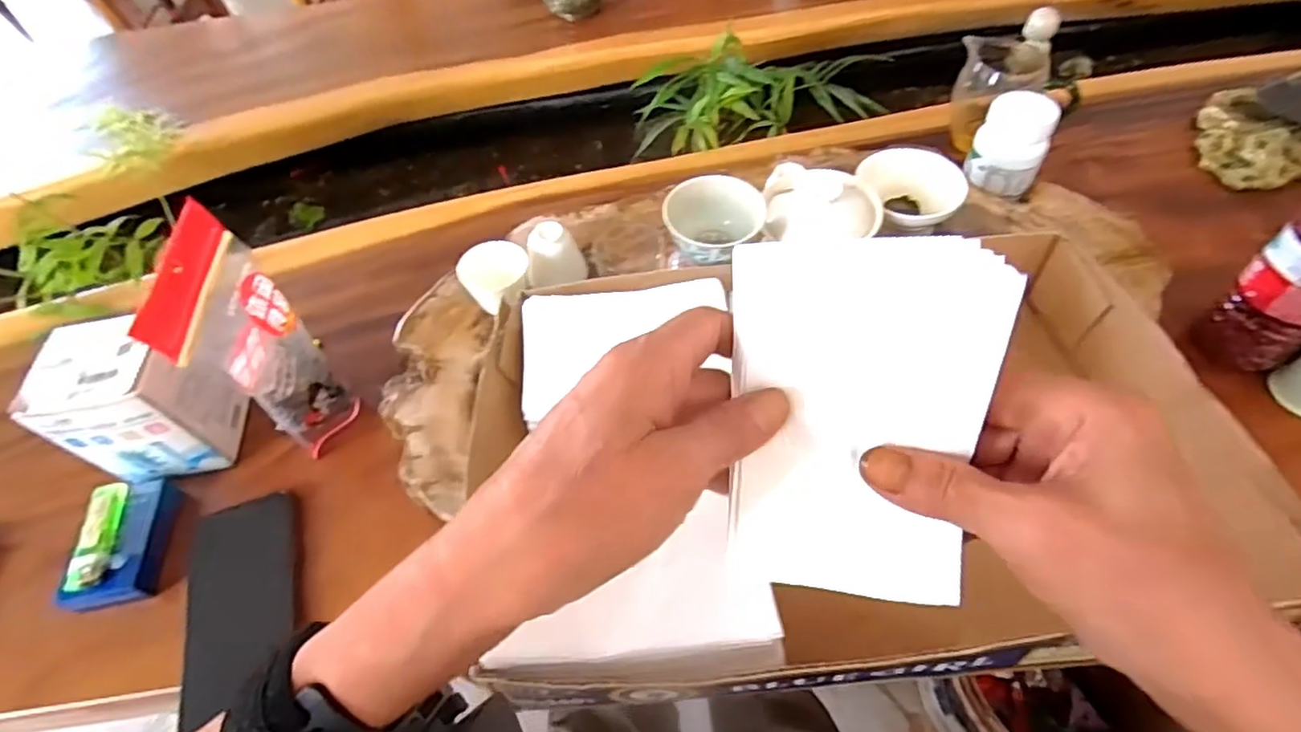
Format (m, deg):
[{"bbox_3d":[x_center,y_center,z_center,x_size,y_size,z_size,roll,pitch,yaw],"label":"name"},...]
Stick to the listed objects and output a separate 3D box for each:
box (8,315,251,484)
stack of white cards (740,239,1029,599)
[{"bbox_3d":[-0.399,0.026,0.495,0.096,0.109,0.095,-13,56,-3],"label":"box"},{"bbox_3d":[0.080,0.022,0.244,0.093,0.138,0.017,3,13,15],"label":"stack of white cards"}]

